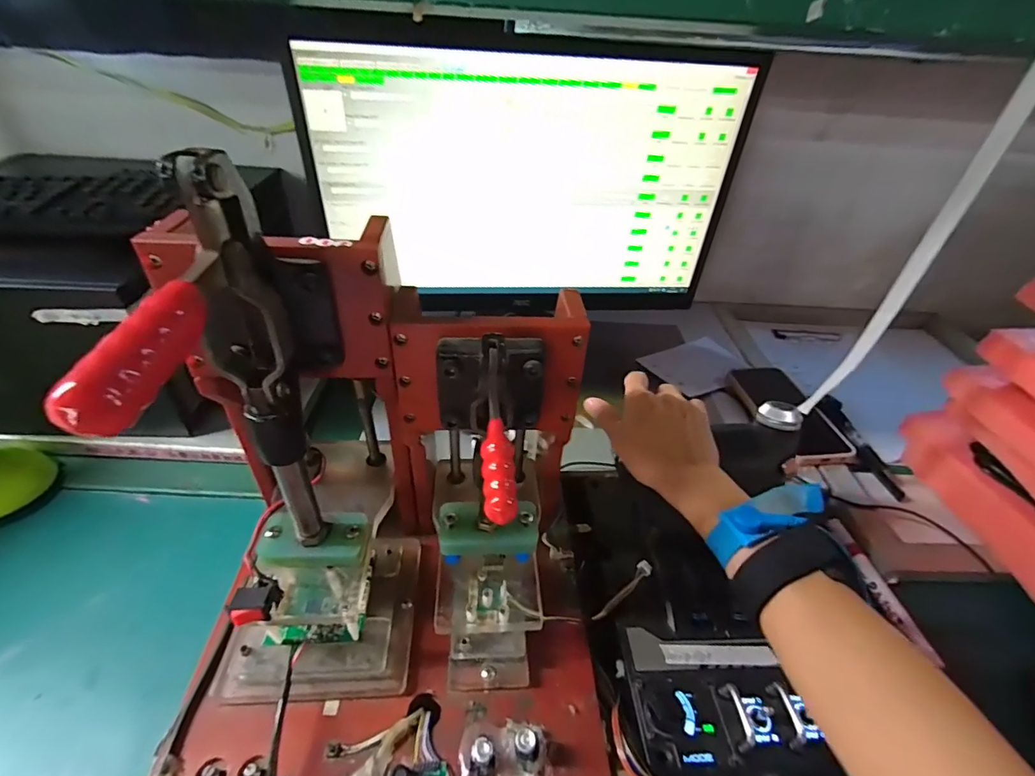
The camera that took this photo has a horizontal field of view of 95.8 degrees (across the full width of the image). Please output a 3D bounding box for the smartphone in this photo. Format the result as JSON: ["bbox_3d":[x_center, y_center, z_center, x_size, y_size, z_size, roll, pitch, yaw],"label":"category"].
[{"bbox_3d":[0.344,0.029,0.593,0.088,0.018,0.168,0,38,-5],"label":"smartphone"}]

